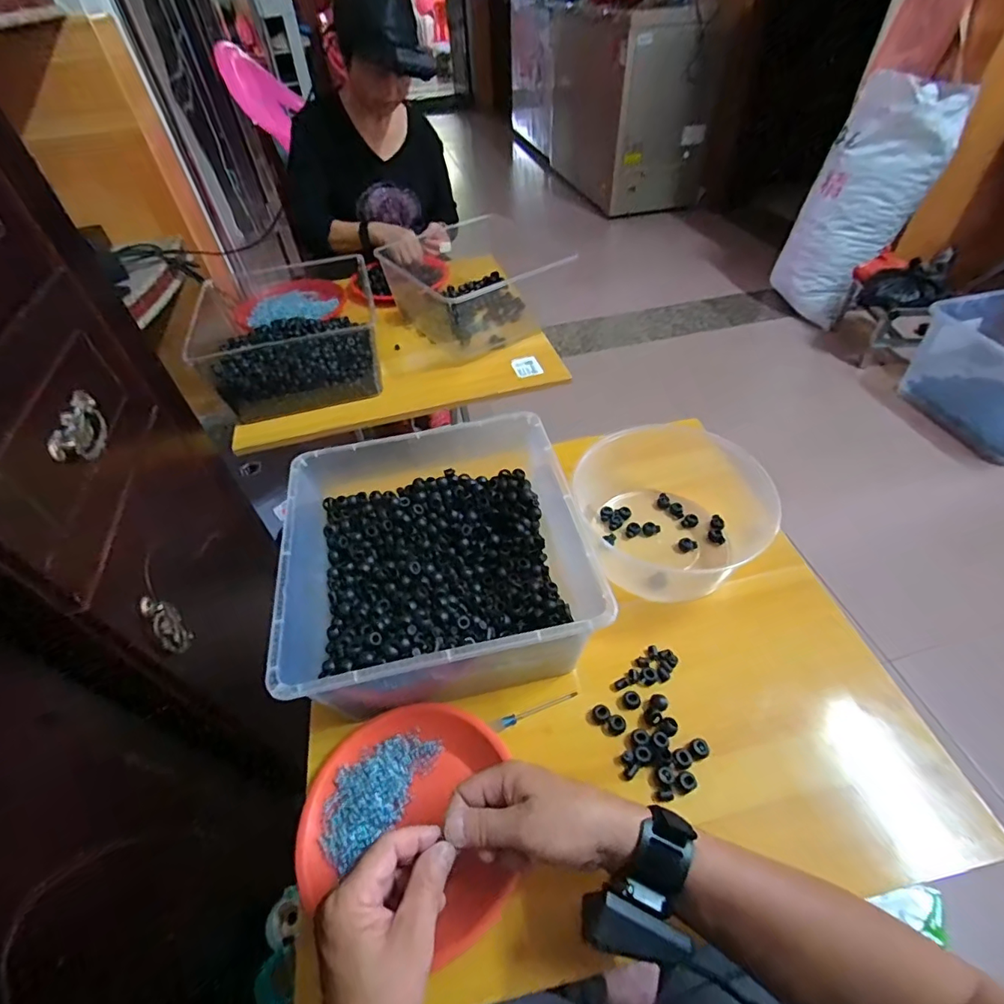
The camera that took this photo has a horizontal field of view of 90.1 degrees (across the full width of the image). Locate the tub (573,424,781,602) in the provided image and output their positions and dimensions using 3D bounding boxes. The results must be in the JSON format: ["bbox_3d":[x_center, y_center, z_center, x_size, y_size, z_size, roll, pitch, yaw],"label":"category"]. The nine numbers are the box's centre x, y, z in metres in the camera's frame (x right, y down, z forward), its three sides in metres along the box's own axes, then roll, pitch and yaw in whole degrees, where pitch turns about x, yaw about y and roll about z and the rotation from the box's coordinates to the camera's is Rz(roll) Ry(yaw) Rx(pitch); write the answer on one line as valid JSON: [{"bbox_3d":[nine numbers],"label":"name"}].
[{"bbox_3d":[0.223,0.013,0.660,0.244,0.102,0.236,-2,48,3],"label":"tub"}]

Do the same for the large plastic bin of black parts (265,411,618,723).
[{"bbox_3d":[-0.073,0.068,0.575,0.306,0.132,0.305,-12,48,-6],"label":"large plastic bin of black parts"}]

